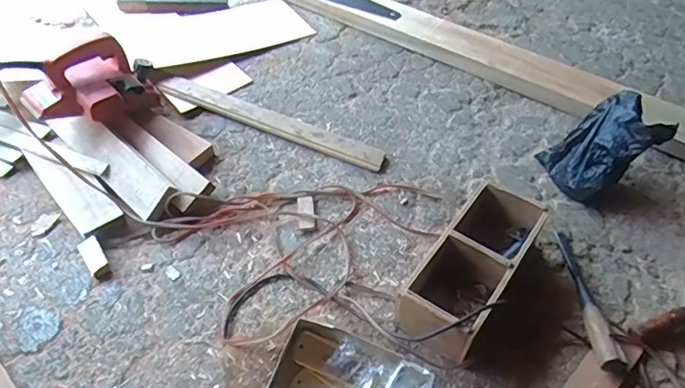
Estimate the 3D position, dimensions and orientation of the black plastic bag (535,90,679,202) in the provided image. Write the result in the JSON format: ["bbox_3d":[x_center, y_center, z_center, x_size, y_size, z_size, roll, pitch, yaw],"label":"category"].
[{"bbox_3d":[0.506,-0.097,1.026,0.156,0.180,0.149,-16,51,-14],"label":"black plastic bag"}]

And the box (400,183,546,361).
[{"bbox_3d":[0.214,0.124,0.871,0.128,0.109,0.299,29,55,23],"label":"box"}]

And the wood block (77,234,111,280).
[{"bbox_3d":[-0.432,0.111,0.914,0.034,0.023,0.077,-30,56,-24],"label":"wood block"}]

